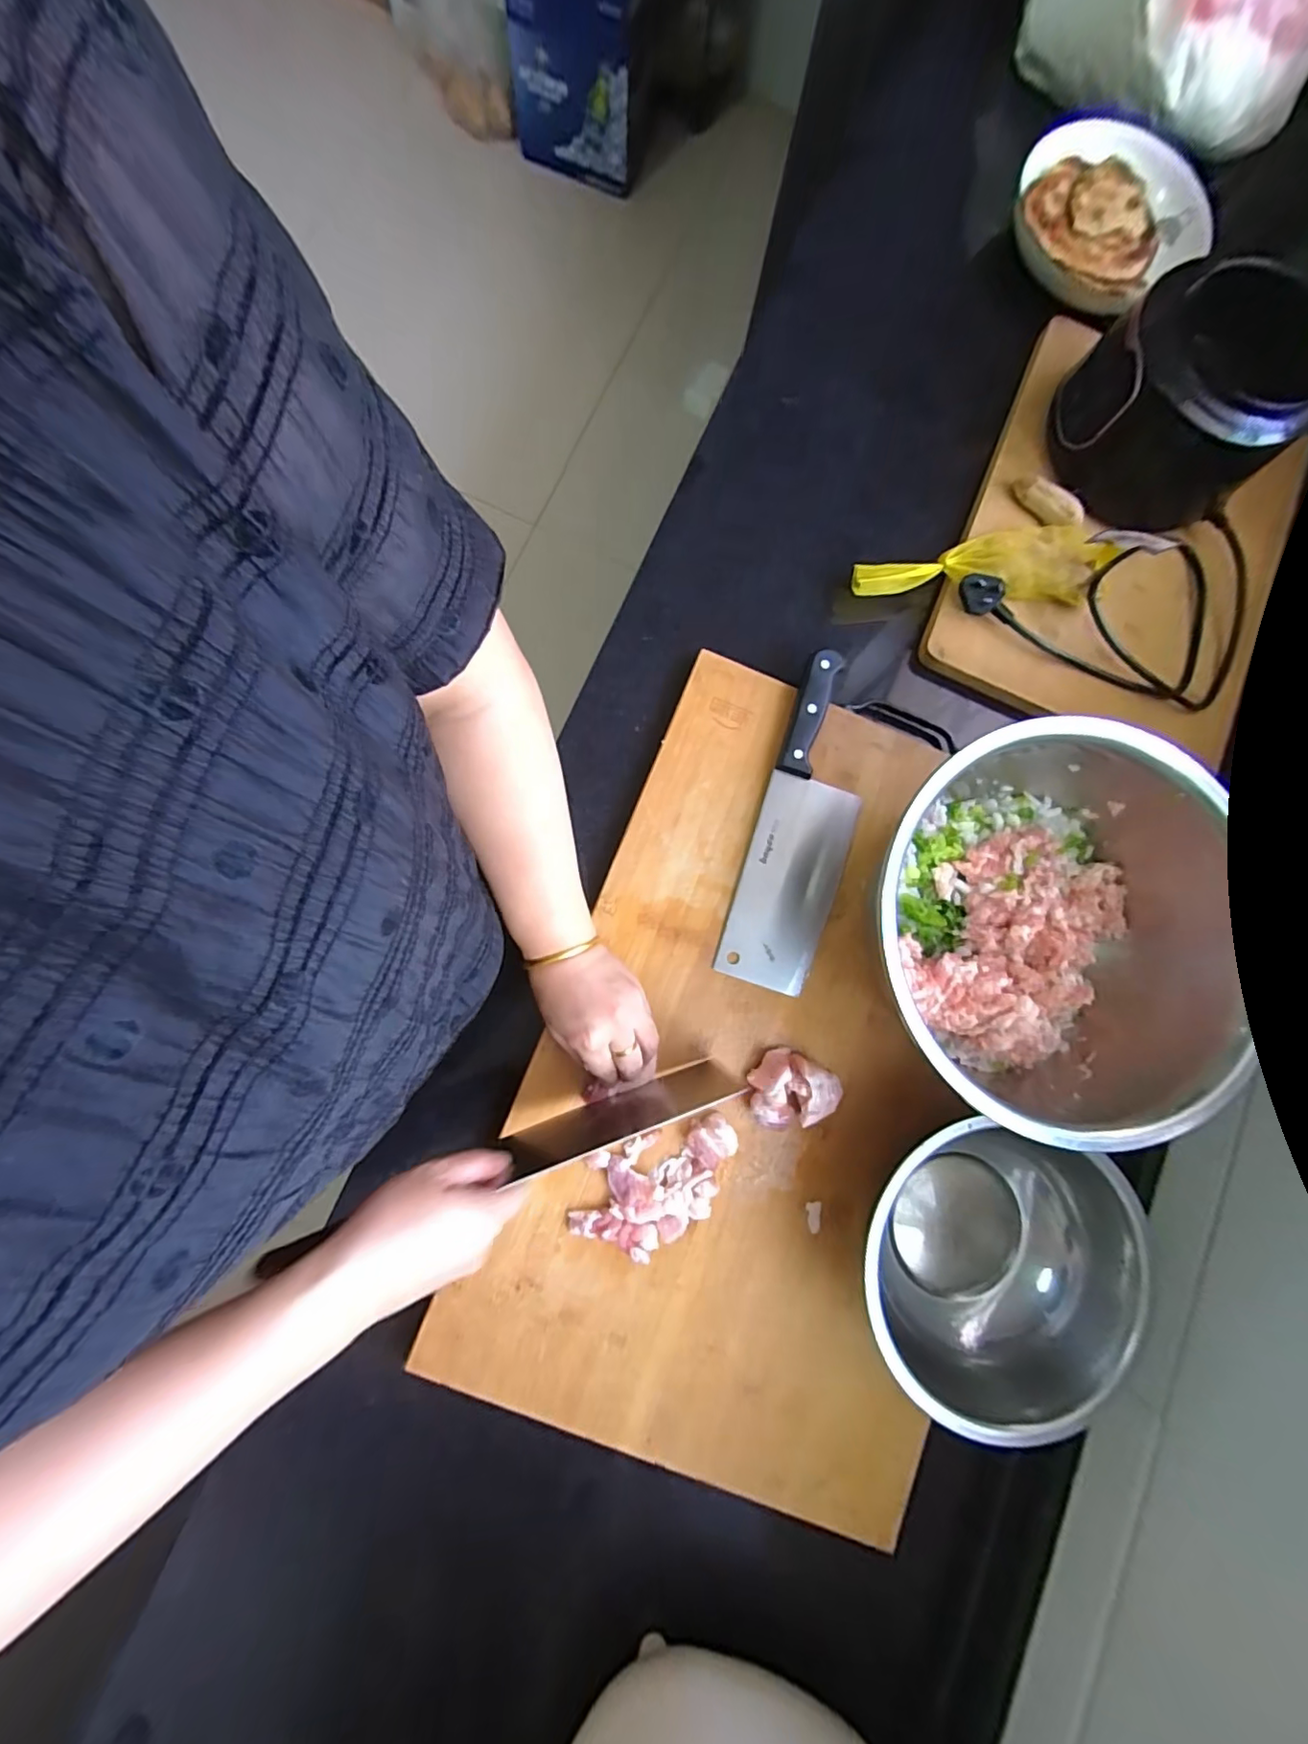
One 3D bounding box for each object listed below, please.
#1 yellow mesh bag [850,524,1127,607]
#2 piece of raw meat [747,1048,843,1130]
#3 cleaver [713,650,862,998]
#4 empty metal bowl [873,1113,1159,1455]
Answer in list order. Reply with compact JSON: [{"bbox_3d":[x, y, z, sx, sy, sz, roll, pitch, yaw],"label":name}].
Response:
[{"bbox_3d":[0.289,-0.274,0.492,0.222,0.030,0.058,-1,80,-2],"label":"yellow mesh bag"},{"bbox_3d":[0.108,0.174,0.432,0.069,0.020,0.059,31,83,-1],"label":"piece of raw meat"},{"bbox_3d":[0.127,-0.041,0.454,0.078,0.026,0.271,19,83,-2],"label":"cleaver"},{"bbox_3d":[0.245,0.284,0.404,0.170,0.068,0.191,25,82,-2],"label":"empty metal bowl"}]

